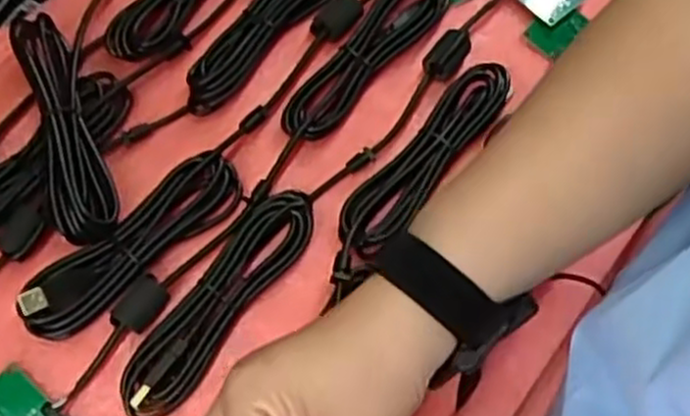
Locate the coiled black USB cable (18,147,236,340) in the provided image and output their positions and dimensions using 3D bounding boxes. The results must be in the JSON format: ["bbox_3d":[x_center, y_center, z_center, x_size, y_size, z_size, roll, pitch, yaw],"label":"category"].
[{"bbox_3d":[-0.124,0.018,0.456,0.145,0.017,0.041,-41,78,-13],"label":"coiled black USB cable"}]

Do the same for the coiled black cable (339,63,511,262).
[{"bbox_3d":[0.053,-0.034,0.489,0.037,0.015,0.156,40,75,10],"label":"coiled black cable"}]

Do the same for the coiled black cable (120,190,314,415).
[{"bbox_3d":[-0.072,0.053,0.453,0.035,0.017,0.156,35,74,9],"label":"coiled black cable"}]

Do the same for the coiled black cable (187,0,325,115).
[{"bbox_3d":[-0.050,-0.126,0.517,0.036,0.017,0.159,33,74,9],"label":"coiled black cable"}]

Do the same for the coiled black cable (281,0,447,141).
[{"bbox_3d":[0.015,-0.101,0.511,0.035,0.021,0.149,41,75,11],"label":"coiled black cable"}]

